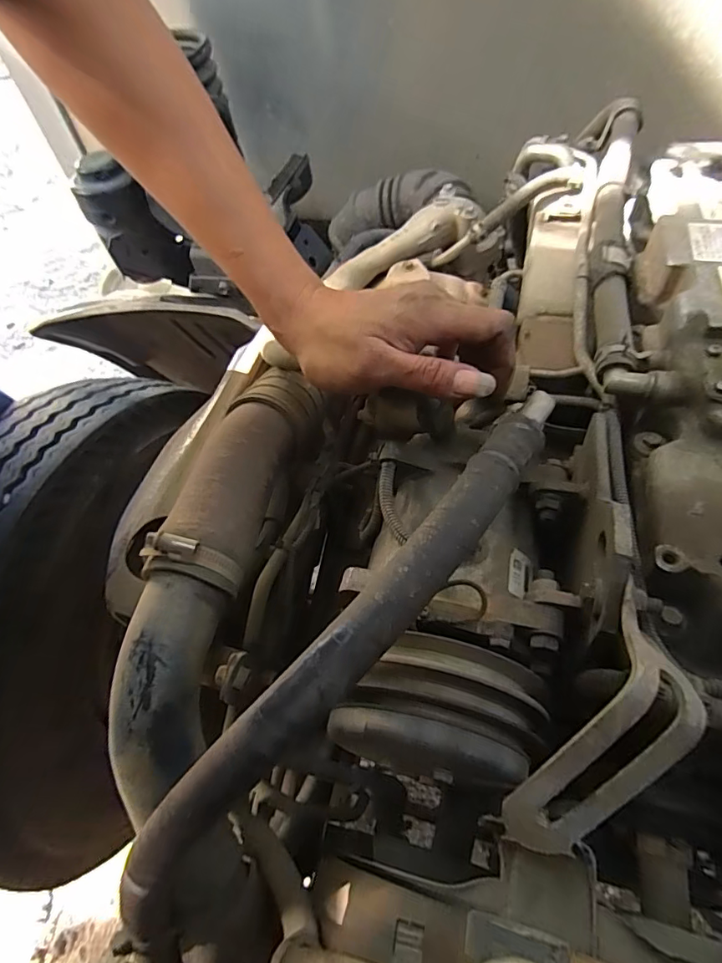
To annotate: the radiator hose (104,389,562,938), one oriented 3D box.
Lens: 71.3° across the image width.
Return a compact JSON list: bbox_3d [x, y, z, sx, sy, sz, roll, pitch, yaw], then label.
[{"bbox_3d":[-0.008,0.078,0.234,0.031,0.053,0.320,39,82,28],"label":"radiator hose"}]

